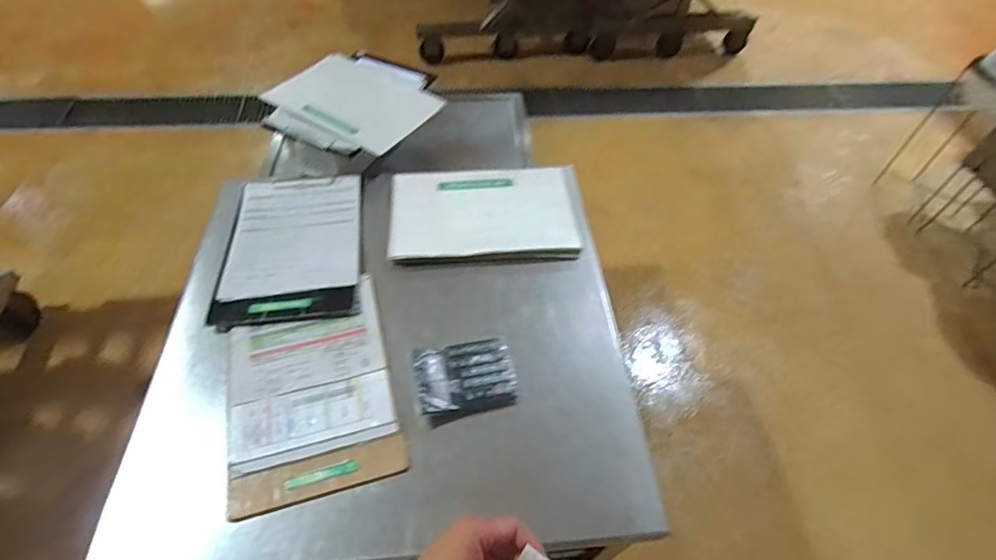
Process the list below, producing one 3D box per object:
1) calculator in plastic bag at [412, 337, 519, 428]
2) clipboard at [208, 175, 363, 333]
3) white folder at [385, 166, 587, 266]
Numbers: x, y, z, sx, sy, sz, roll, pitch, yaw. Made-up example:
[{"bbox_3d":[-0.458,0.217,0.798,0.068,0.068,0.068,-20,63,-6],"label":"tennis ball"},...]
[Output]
[{"bbox_3d":[-0.045,0.144,0.730,0.141,0.028,0.110,-13,55,-12],"label":"calculator in plastic bag"},{"bbox_3d":[-0.358,-0.068,0.885,0.229,0.024,0.331,-5,55,-7],"label":"clipboard"},{"bbox_3d":[-0.020,-0.137,0.939,0.345,0.014,0.245,-1,53,-3],"label":"white folder"}]

